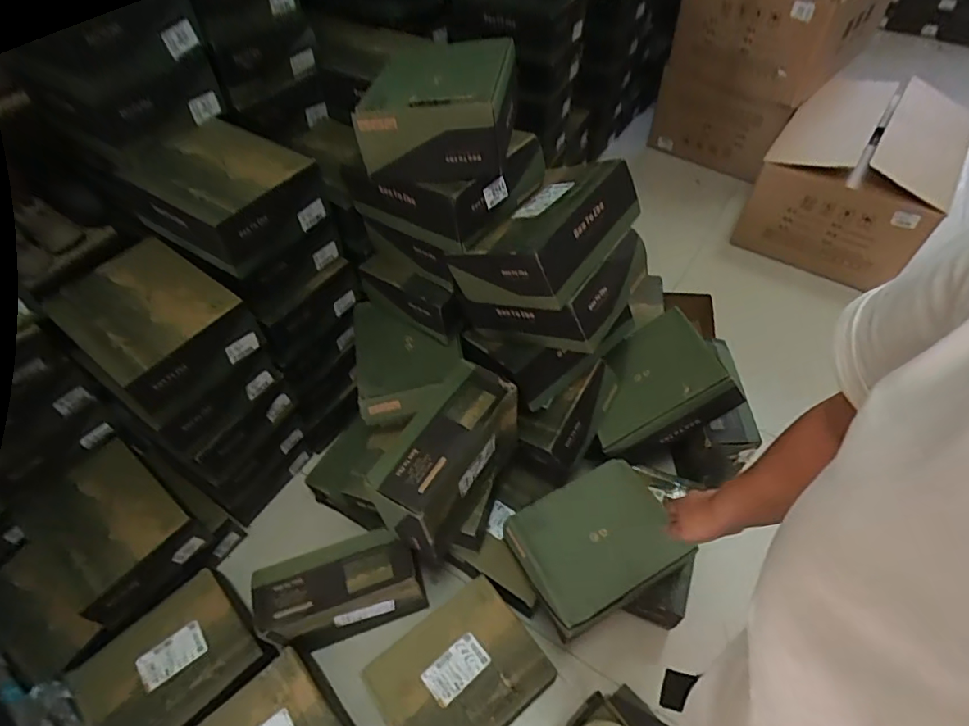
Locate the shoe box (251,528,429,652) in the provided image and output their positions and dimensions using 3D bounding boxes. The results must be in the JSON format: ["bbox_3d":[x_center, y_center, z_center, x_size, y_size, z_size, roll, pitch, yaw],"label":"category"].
[{"bbox_3d":[-0.302,0.503,1.190,0.319,0.251,0.131,-16,53,-10],"label":"shoe box"}]

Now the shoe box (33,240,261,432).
[{"bbox_3d":[-0.655,-0.076,1.068,0.320,0.138,0.274,33,61,25],"label":"shoe box"}]

